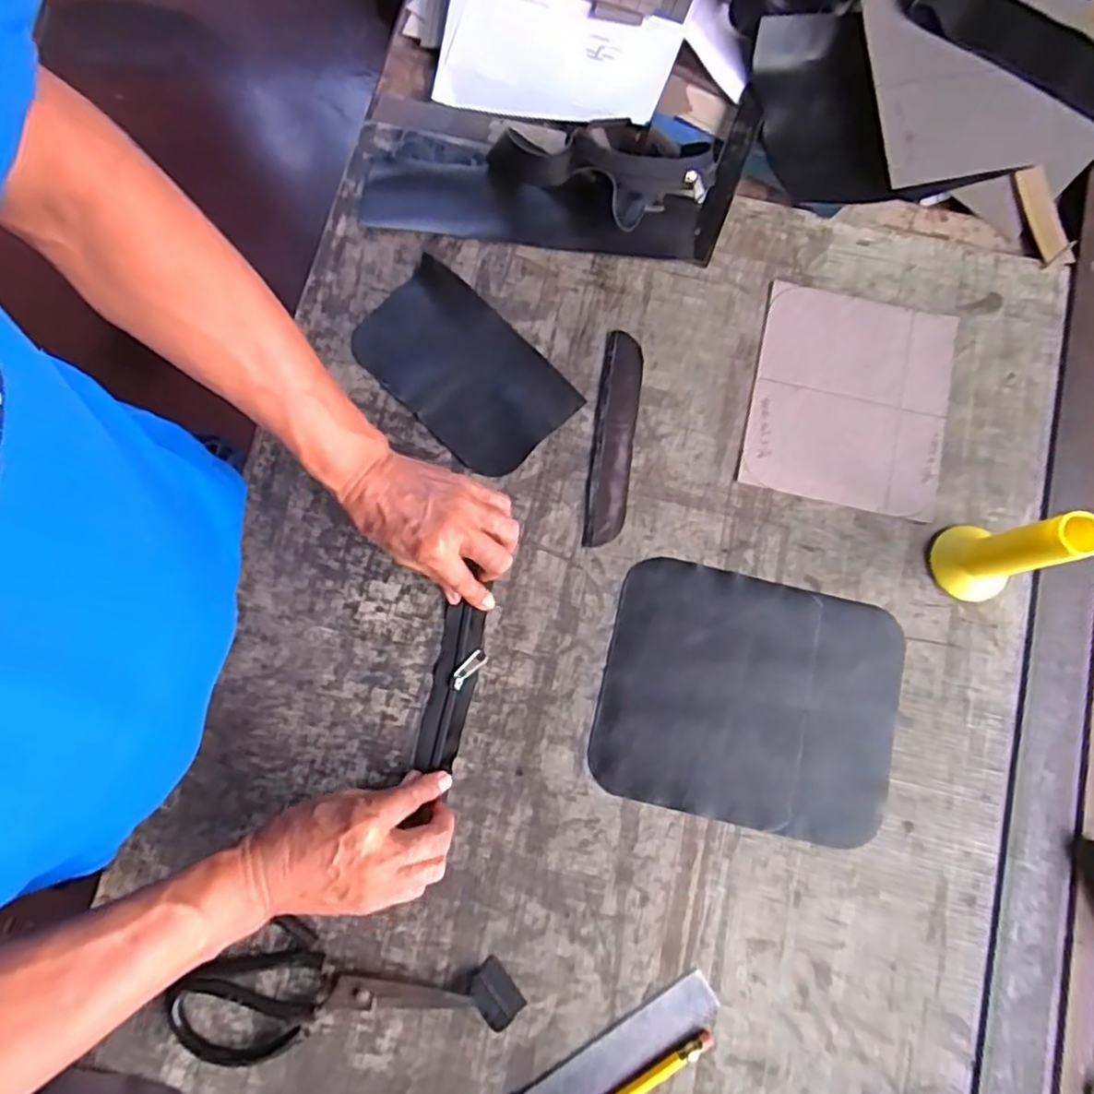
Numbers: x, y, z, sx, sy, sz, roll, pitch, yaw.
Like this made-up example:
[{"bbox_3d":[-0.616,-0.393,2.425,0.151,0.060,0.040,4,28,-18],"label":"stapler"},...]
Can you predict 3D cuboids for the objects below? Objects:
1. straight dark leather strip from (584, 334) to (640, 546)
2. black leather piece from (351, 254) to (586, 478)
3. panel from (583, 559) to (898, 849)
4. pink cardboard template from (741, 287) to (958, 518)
[{"bbox_3d":[0.056,-0.091,0.551,0.033,0.010,0.181,7,79,1],"label":"straight dark leather strip"},{"bbox_3d":[-0.073,-0.152,0.566,0.185,0.006,0.112,44,82,7],"label":"black leather piece"},{"bbox_3d":[0.159,0.118,0.520,0.225,0.005,0.186,13,79,2],"label":"panel"},{"bbox_3d":[0.258,-0.126,0.563,0.160,0.005,0.186,13,79,1],"label":"pink cardboard template"}]

